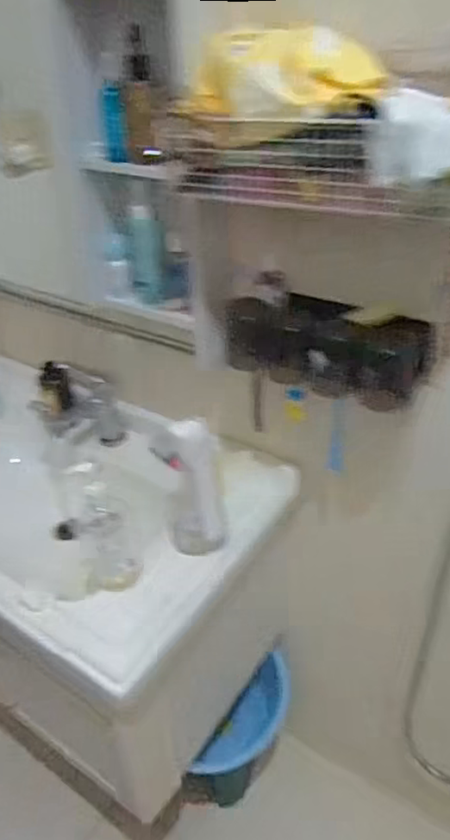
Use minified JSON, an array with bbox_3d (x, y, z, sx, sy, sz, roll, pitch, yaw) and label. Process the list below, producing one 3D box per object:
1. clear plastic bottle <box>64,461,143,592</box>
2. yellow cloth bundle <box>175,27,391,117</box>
[{"bbox_3d":[-0.174,0.153,0.854,0.067,0.203,0.064,-18,37,-21],"label":"clear plastic bottle"},{"bbox_3d":[0.055,-0.356,0.609,0.188,0.070,0.096,17,39,27],"label":"yellow cloth bundle"}]

